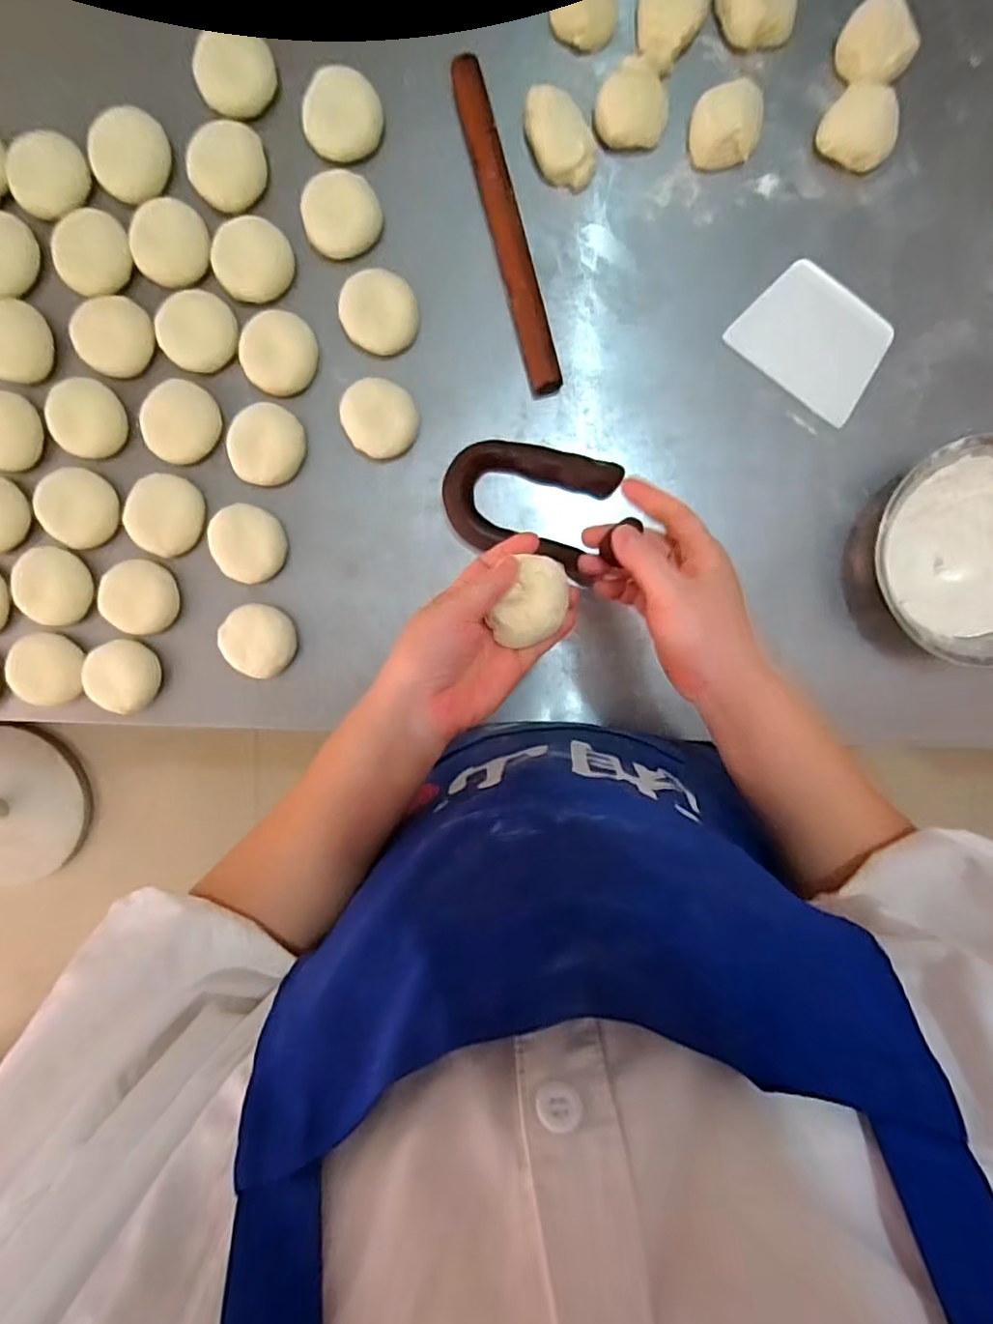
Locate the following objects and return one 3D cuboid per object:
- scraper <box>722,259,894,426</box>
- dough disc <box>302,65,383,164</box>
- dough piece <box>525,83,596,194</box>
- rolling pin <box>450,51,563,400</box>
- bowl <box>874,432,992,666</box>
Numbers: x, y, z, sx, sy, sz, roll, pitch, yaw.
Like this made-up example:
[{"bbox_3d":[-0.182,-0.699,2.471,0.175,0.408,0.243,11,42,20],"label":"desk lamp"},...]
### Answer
[{"bbox_3d":[0.285,-0.288,0.555,0.126,0.005,0.094,38,97,1],"label":"scraper"},{"bbox_3d":[-0.132,-0.472,0.537,0.065,0.013,0.077,-2,94,0],"label":"dough disc"},{"bbox_3d":[0.051,-0.446,0.529,0.043,0.023,0.080,-42,93,3],"label":"dough piece"},{"bbox_3d":[0.009,-0.375,0.538,0.027,0.021,0.277,-16,94,1],"label":"rolling pin"},{"bbox_3d":[0.414,-0.095,0.536,0.184,0.054,0.179,0,94,0],"label":"bowl"}]

